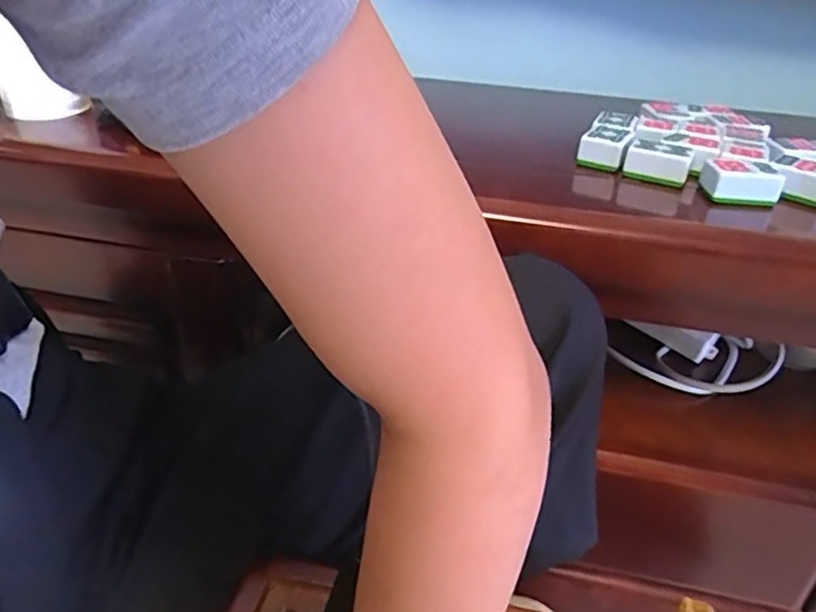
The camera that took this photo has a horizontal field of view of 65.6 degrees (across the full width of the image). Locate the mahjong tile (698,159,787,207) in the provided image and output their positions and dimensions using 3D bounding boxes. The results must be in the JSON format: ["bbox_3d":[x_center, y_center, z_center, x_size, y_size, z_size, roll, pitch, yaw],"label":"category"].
[{"bbox_3d":[0.251,-0.094,0.480,0.053,0.023,0.039,5,32,3],"label":"mahjong tile"}]

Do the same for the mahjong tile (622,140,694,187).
[{"bbox_3d":[0.198,-0.115,0.504,0.047,0.024,0.038,17,35,21],"label":"mahjong tile"}]

